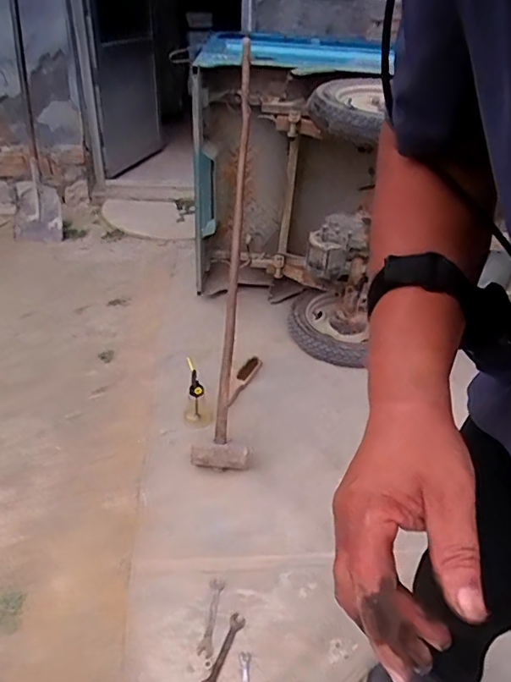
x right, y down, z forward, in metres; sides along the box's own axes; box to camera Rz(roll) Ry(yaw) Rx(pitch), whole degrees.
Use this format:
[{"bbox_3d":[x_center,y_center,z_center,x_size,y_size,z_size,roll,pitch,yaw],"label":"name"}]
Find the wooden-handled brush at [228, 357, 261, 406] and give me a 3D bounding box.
[{"bbox_3d":[-0.043,0.120,1.616,0.050,0.024,0.240,15,36,17],"label":"wooden-handled brush"}]

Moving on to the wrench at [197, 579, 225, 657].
[{"bbox_3d":[-0.088,0.548,1.030,0.031,0.004,0.138,5,44,4],"label":"wrench"}]

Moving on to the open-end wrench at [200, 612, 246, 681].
[{"bbox_3d":[-0.061,0.591,0.971,0.035,0.004,0.154,17,44,19],"label":"open-end wrench"}]

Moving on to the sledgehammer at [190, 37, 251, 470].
[{"bbox_3d":[-0.057,-0.185,1.389,0.150,1.053,0.097,4,-3,2],"label":"sledgehammer"}]

